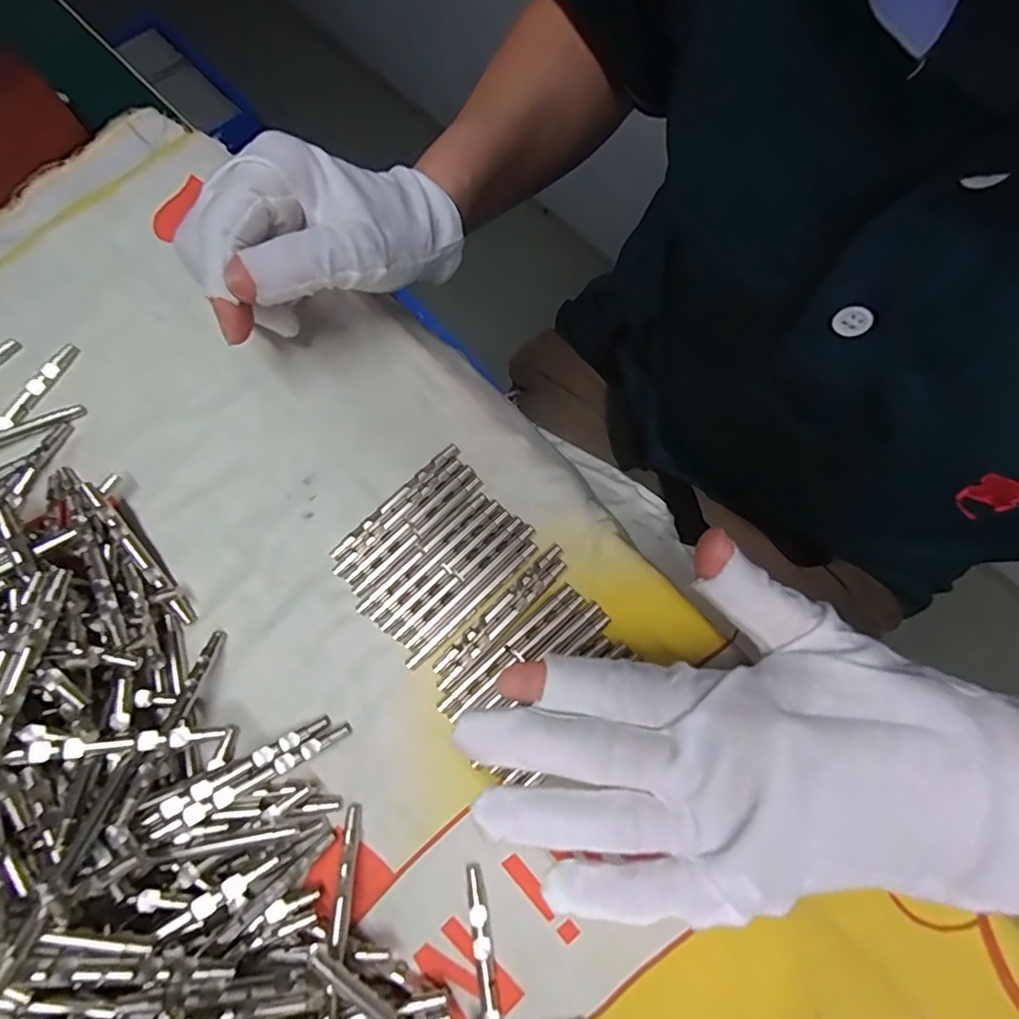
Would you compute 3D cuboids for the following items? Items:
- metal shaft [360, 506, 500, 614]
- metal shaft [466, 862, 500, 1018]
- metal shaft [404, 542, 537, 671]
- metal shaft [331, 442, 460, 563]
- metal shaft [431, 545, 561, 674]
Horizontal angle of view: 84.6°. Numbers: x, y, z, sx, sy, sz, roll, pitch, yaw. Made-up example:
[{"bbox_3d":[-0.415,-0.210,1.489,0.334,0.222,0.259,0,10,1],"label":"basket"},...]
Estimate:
[{"bbox_3d":[-0.036,0.016,0.227,0.068,0.004,0.005,-43,77,-12],"label":"metal shaft"},{"bbox_3d":[-0.009,0.152,0.190,0.006,0.005,0.054,-8,73,-2],"label":"metal shaft"},{"bbox_3d":[-0.015,0.038,0.223,0.068,0.004,0.005,-43,77,-12],"label":"metal shaft"},{"bbox_3d":[-0.047,-0.004,0.234,0.006,0.004,0.068,43,78,13],"label":"metal shaft"},{"bbox_3d":[-0.005,0.039,0.223,0.068,0.004,0.005,-43,77,-12],"label":"metal shaft"}]

